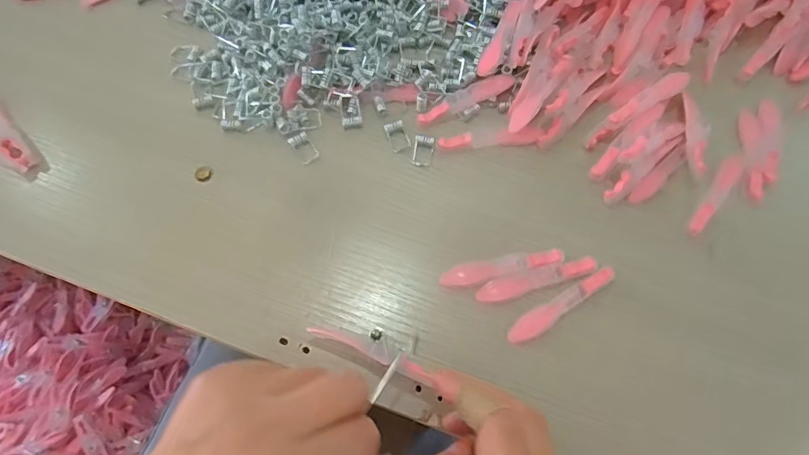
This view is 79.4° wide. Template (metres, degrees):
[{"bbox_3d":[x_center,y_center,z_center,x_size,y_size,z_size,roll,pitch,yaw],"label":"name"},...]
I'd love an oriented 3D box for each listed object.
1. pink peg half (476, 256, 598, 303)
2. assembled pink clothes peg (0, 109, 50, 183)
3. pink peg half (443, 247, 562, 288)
[{"bbox_3d":[0.083,0.031,0.301,0.077,0.010,0.014,-12,67,-7],"label":"pink peg half"},{"bbox_3d":[-0.269,-0.063,0.325,0.072,0.017,0.028,36,70,12],"label":"assembled pink clothes peg"},{"bbox_3d":[0.062,0.025,0.306,0.076,0.006,0.014,-9,67,-6],"label":"pink peg half"}]

